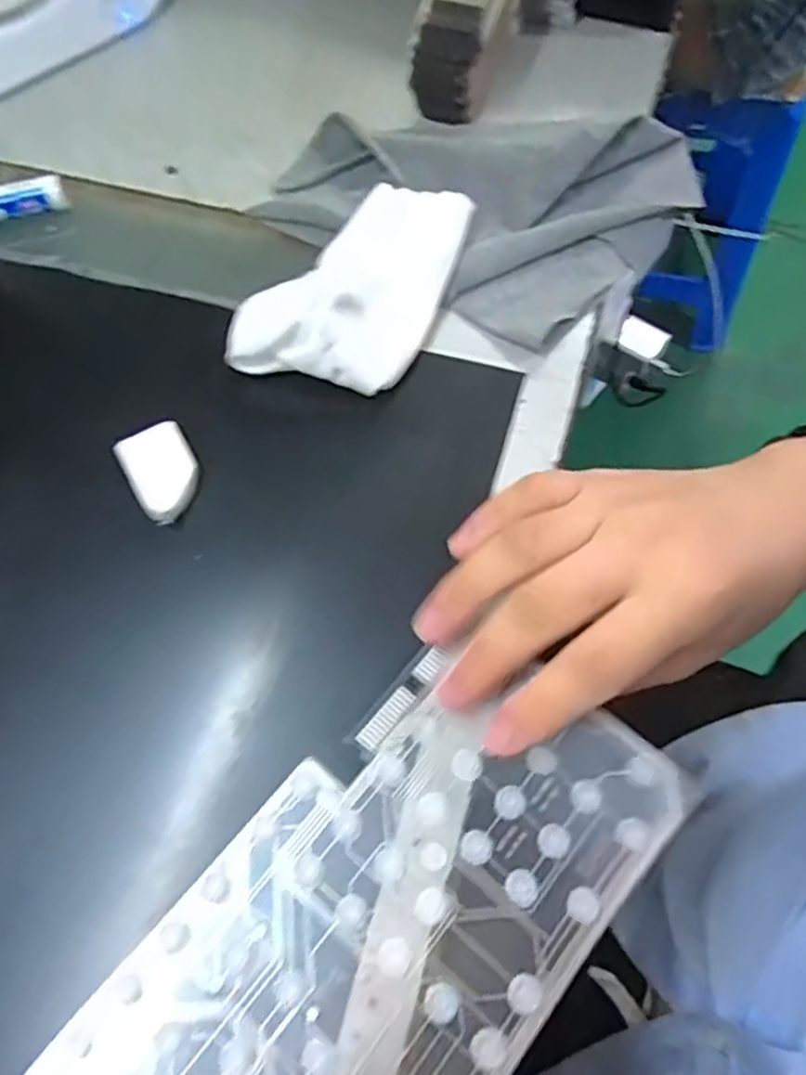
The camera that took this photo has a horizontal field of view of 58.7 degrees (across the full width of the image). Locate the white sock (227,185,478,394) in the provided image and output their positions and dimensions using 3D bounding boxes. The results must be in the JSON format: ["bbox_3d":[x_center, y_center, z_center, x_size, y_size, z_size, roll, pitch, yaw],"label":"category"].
[{"bbox_3d":[-0.020,-0.119,0.333,0.074,0.031,0.119,22,67,11],"label":"white sock"}]

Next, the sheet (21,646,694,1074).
[{"bbox_3d":[-0.072,0.196,0.201,0.111,0.009,0.393,38,72,16],"label":"sheet"}]

